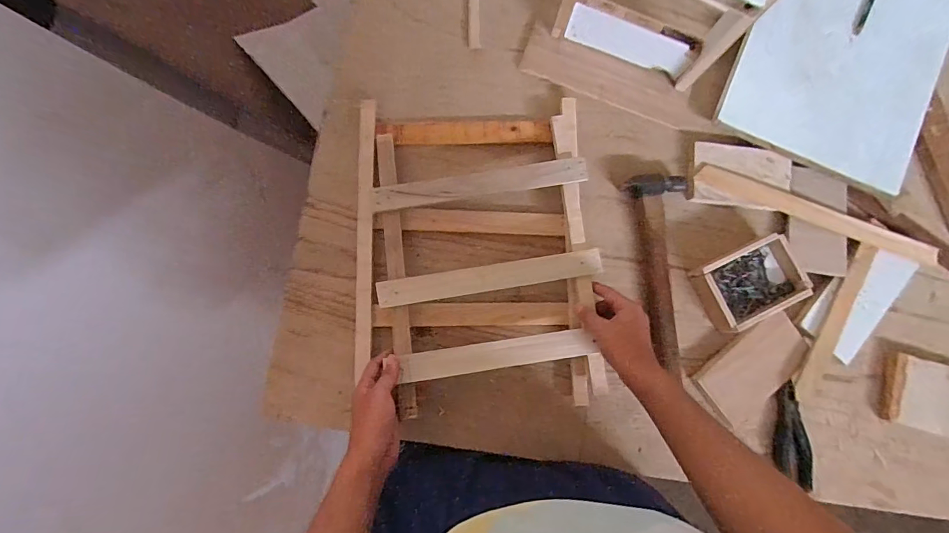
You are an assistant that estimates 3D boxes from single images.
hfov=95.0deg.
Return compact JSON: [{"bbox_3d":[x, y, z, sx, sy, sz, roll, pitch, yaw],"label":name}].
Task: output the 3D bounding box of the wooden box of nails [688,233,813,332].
[{"bbox_3d":[0.384,0.023,0.603,0.139,0.035,0.099,-24,87,-3],"label":"wooden box of nails"}]

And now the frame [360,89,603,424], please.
[{"bbox_3d":[0.000,-0.024,0.600,0.311,0.073,0.394,-1,86,-2],"label":"frame"}]

